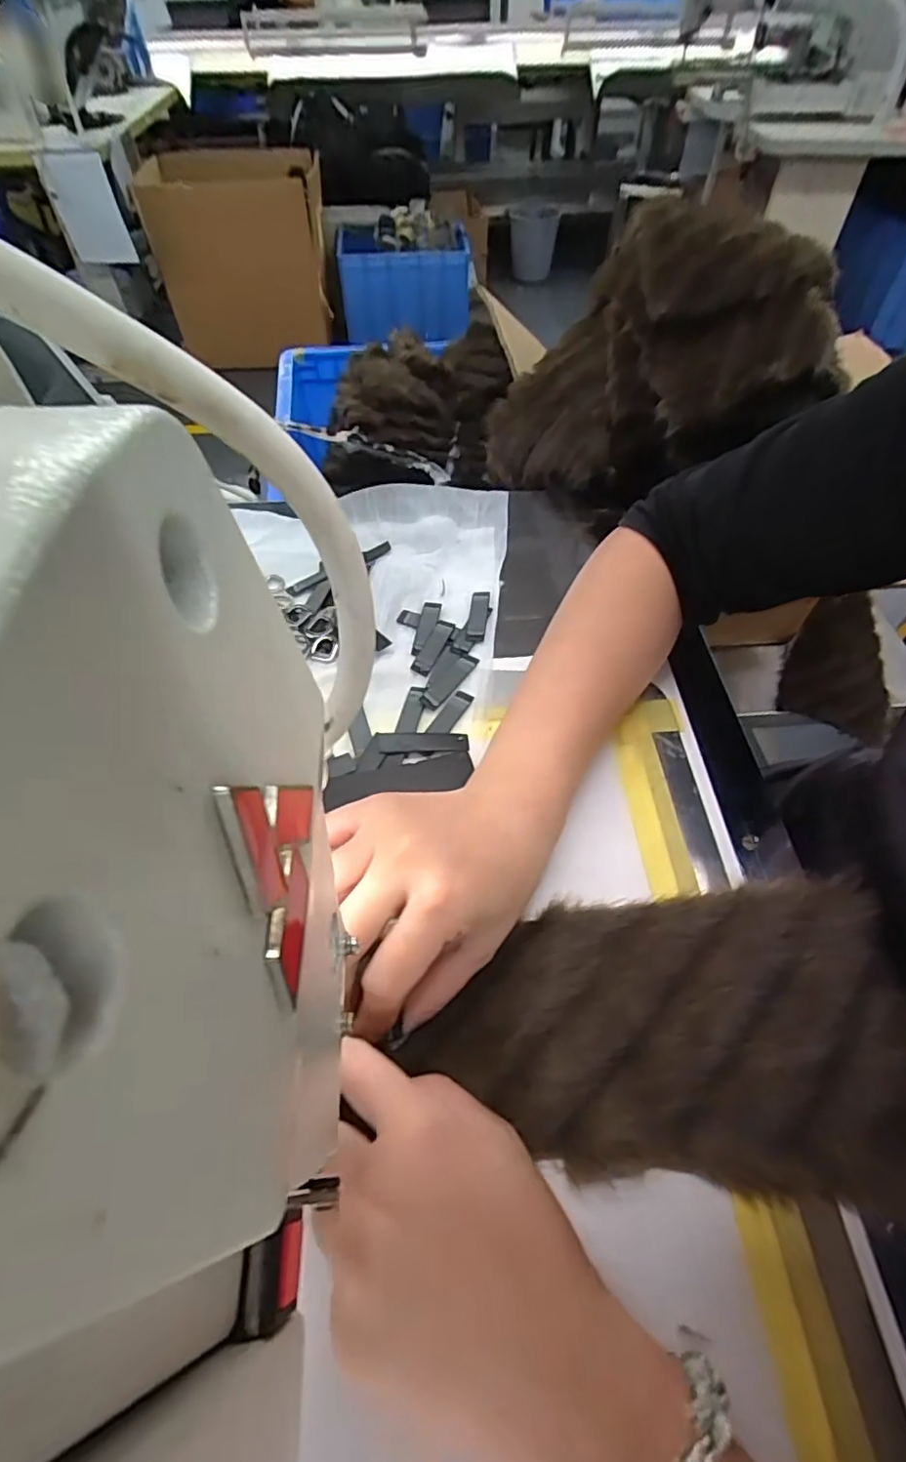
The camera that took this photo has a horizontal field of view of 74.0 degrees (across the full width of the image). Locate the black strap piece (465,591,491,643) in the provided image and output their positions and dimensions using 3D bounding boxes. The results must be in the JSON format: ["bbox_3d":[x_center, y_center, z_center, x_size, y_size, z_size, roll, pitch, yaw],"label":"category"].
[{"bbox_3d":[0.018,-0.079,0.411,0.013,0.004,0.051,5,54,5],"label":"black strap piece"}]

